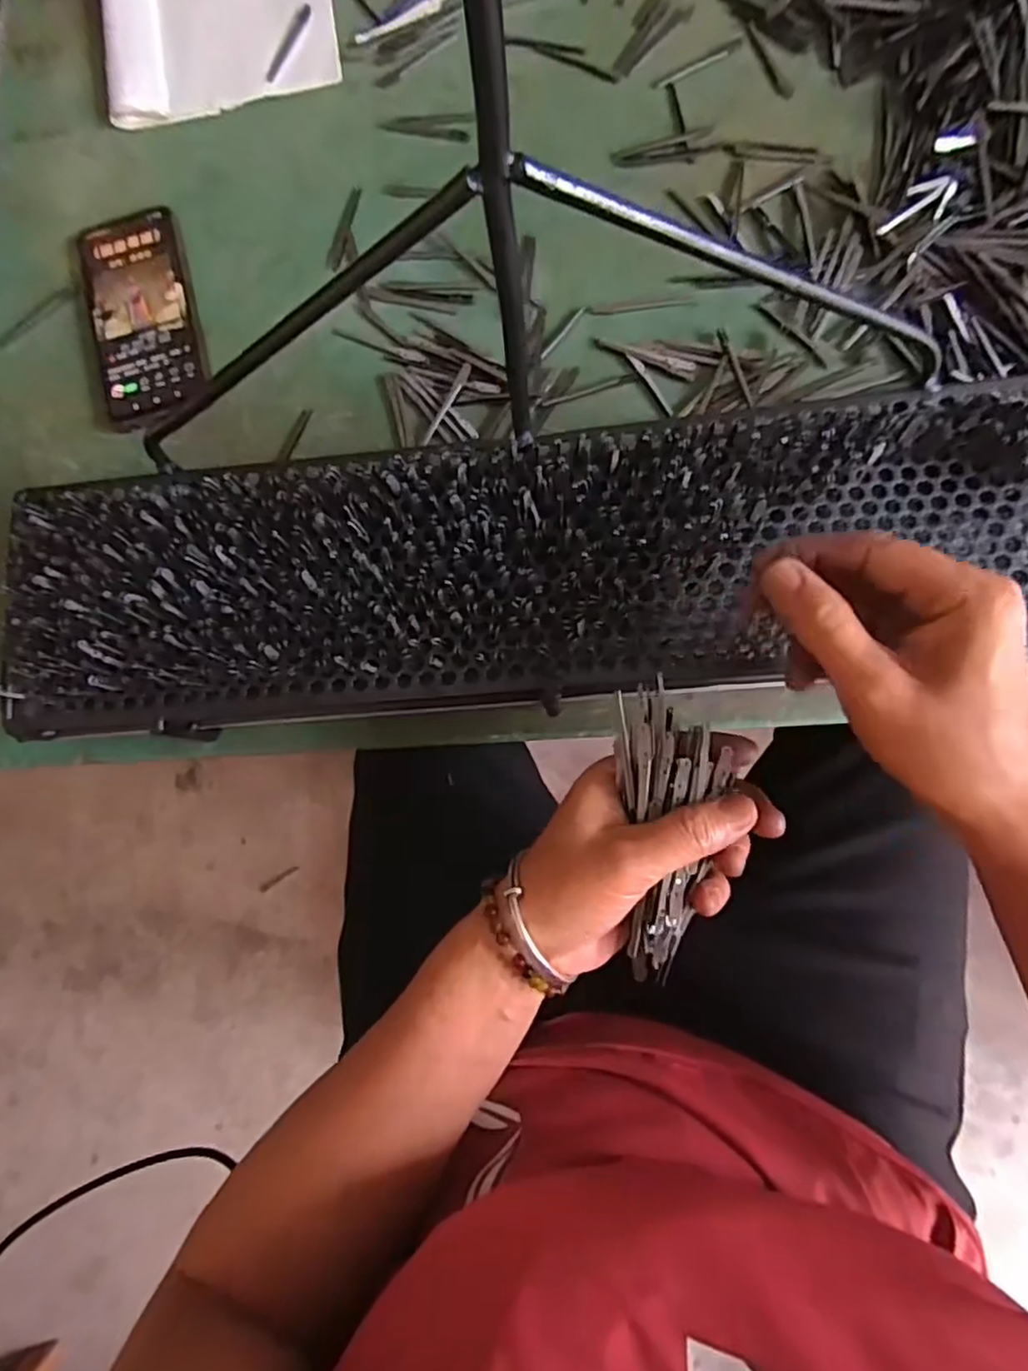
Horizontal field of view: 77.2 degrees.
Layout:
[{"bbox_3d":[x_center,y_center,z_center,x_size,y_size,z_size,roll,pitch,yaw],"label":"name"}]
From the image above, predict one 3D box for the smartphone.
[{"bbox_3d":[-0.264,-0.263,0.458,0.077,0.010,0.165,-14,81,3],"label":"smartphone"}]

